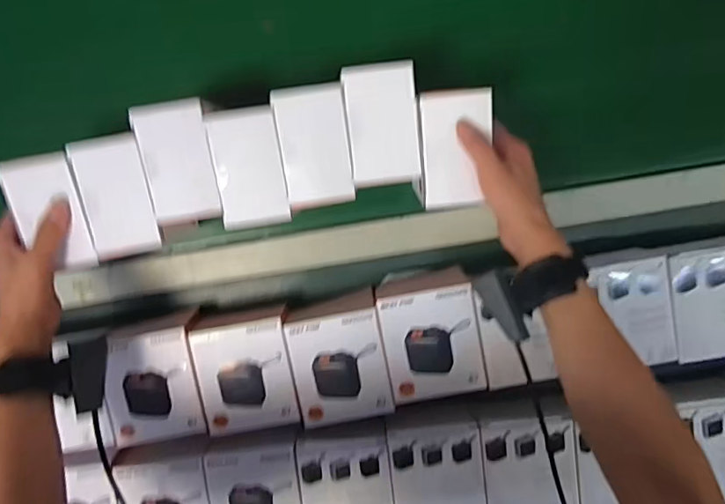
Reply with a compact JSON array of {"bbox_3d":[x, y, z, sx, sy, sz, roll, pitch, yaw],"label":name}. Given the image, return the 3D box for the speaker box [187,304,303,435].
[{"bbox_3d":[-0.123,0.122,0.554,0.100,0.066,0.122,-11,98,3],"label":"speaker box"}]

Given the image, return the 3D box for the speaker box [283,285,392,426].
[{"bbox_3d":[-0.023,0.115,0.554,0.096,0.070,0.119,-11,98,3],"label":"speaker box"}]

